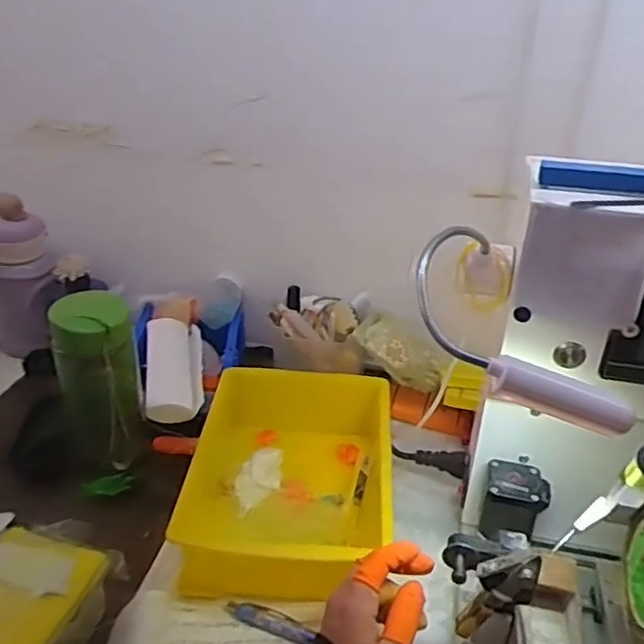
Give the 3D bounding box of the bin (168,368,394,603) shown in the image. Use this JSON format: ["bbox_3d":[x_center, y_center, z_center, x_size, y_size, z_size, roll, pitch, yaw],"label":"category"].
[{"bbox_3d":[-0.027,0.148,0.637,0.180,0.081,0.249,3,31,2],"label":"bin"}]

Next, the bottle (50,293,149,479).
[{"bbox_3d":[-0.210,0.065,0.621,0.072,0.181,0.084,-11,33,-20],"label":"bottle"}]

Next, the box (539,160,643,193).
[{"bbox_3d":[0.184,-0.092,0.421,0.084,0.015,0.012,9,32,12],"label":"box"}]

